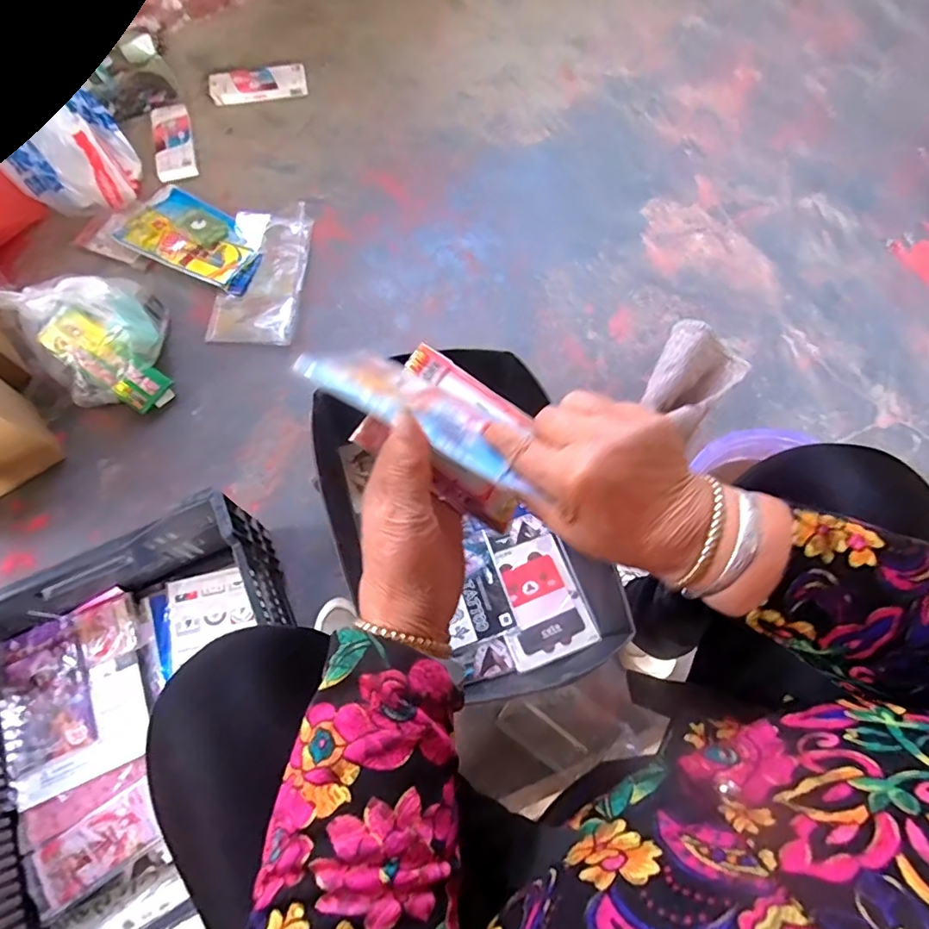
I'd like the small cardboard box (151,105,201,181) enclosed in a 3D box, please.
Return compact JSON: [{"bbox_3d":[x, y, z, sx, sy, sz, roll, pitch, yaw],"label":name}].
[{"bbox_3d":[-0.628,-0.698,1.143,0.078,0.024,0.235,-16,67,-9],"label":"small cardboard box"}]

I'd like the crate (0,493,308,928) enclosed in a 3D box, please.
[{"bbox_3d":[-0.342,0.382,0.588,0.385,0.171,0.582,-24,68,-12],"label":"crate"}]

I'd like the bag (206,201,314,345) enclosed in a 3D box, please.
[{"bbox_3d":[-0.378,-0.359,0.999,0.150,0.021,0.307,3,65,0],"label":"bag"}]

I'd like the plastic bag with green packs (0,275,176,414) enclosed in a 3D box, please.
[{"bbox_3d":[-0.582,-0.195,0.853,0.200,0.146,0.197,-32,70,-15],"label":"plastic bag with green packs"}]

